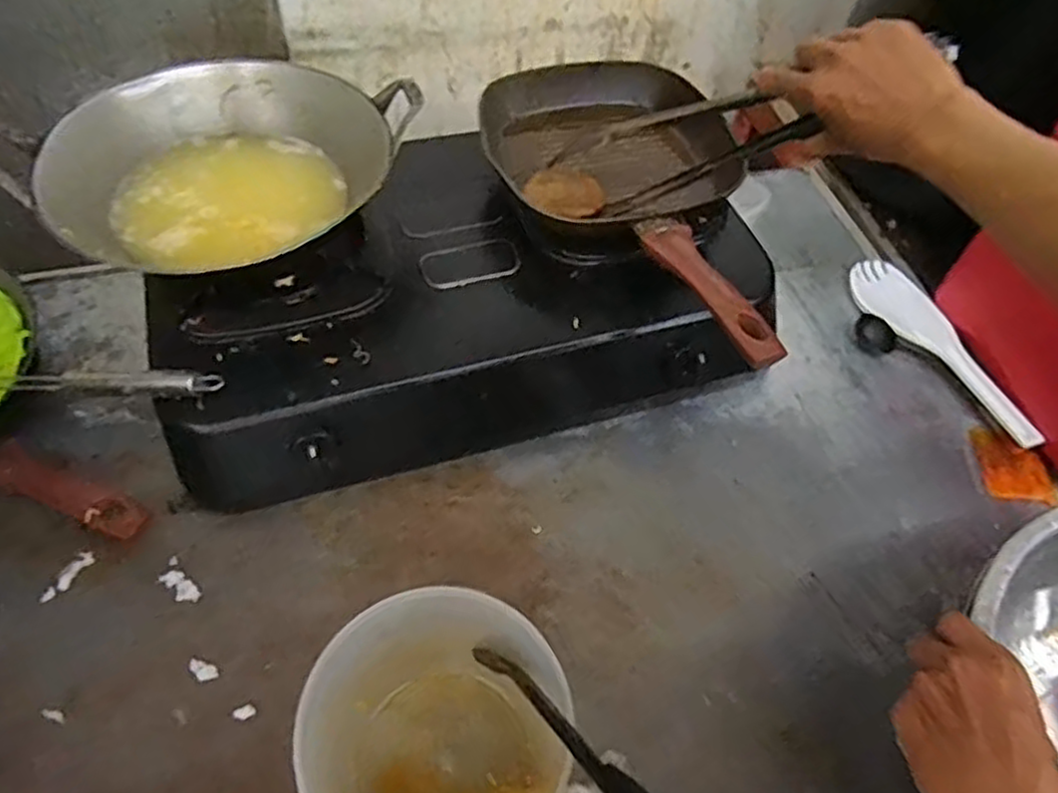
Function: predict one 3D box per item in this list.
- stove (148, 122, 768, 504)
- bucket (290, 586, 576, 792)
[{"bbox_3d":[-0.061,-0.095,0.713,0.561,0.124,0.318,-13,57,-12],"label":"stove"},{"bbox_3d":[-0.061,0.225,0.484,0.157,0.132,0.148,1,55,-2],"label":"bucket"}]

